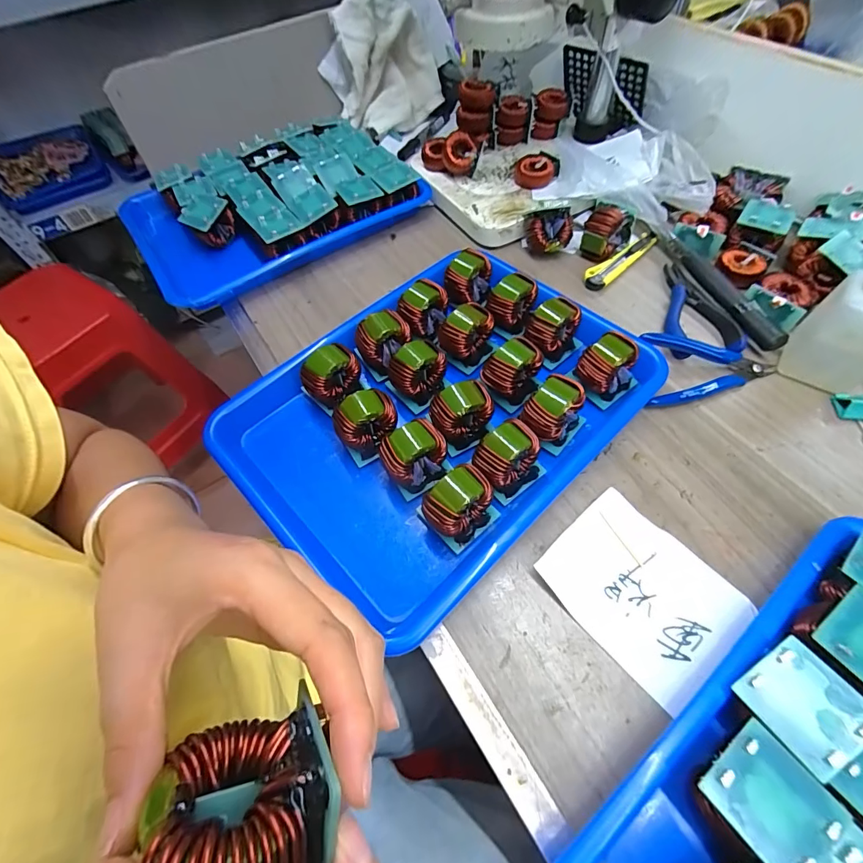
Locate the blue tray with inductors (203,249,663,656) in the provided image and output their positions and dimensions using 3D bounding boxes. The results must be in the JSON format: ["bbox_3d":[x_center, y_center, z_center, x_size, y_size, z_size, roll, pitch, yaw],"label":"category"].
[{"bbox_3d":[0.004,-0.025,0.352,0.320,0.052,0.243,-41,64,-19],"label":"blue tray with inductors"}]

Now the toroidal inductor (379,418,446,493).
[{"bbox_3d":[-0.011,0.020,0.320,0.047,0.044,0.037,-29,61,-13],"label":"toroidal inductor"}]

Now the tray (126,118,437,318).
[{"bbox_3d":[-0.198,-0.278,0.515,0.309,0.052,0.232,-34,62,-16],"label":"tray"}]

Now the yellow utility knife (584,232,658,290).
[{"bbox_3d":[0.208,-0.187,0.458,0.112,0.008,0.024,-37,84,-19],"label":"yellow utility knife"}]

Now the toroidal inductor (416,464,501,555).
[{"bbox_3d":[0.021,0.054,0.297,0.050,0.044,0.040,-32,62,-15],"label":"toroidal inductor"}]

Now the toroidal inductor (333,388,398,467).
[{"bbox_3d":[-0.050,-0.005,0.339,0.048,0.049,0.035,-34,62,-16],"label":"toroidal inductor"}]

